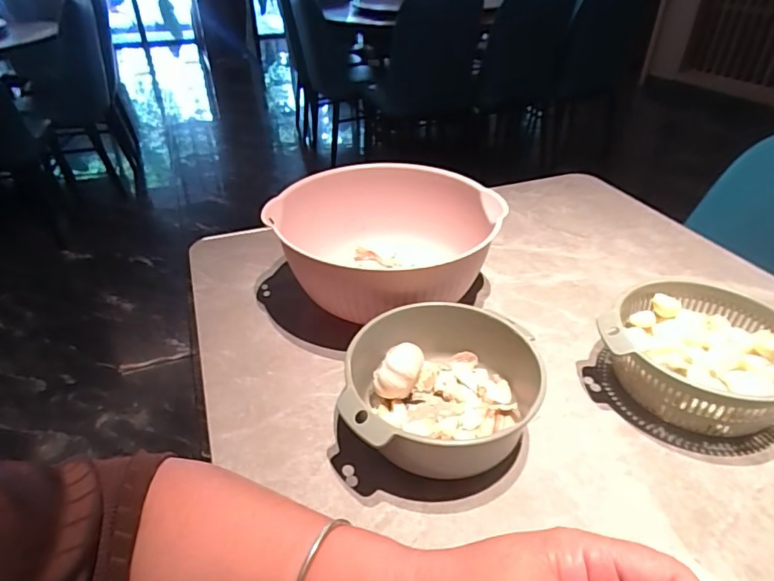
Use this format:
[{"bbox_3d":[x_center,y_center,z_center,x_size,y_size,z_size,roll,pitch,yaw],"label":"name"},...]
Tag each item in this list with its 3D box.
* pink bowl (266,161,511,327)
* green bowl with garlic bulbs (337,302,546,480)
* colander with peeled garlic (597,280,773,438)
[{"bbox_3d":[-0.007,-0.051,0.597,0.247,0.115,0.249,0,35,0],"label":"pink bowl"},{"bbox_3d":[0.046,0.082,0.442,0.169,0.069,0.146,-5,35,-8],"label":"green bowl with garlic bulbs"},{"bbox_3d":[0.291,0.065,0.468,0.155,0.071,0.156,30,44,35],"label":"colander with peeled garlic"}]

